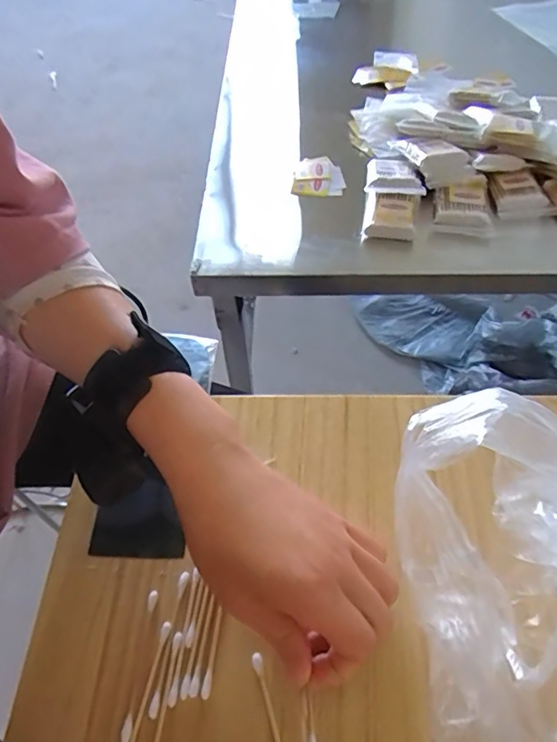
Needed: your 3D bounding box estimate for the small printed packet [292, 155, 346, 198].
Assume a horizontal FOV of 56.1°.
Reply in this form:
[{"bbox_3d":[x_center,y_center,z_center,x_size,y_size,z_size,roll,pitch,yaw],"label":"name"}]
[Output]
[{"bbox_3d":[0.051,-0.244,0.651,0.062,0.014,0.064,8,54,7],"label":"small printed packet"}]

